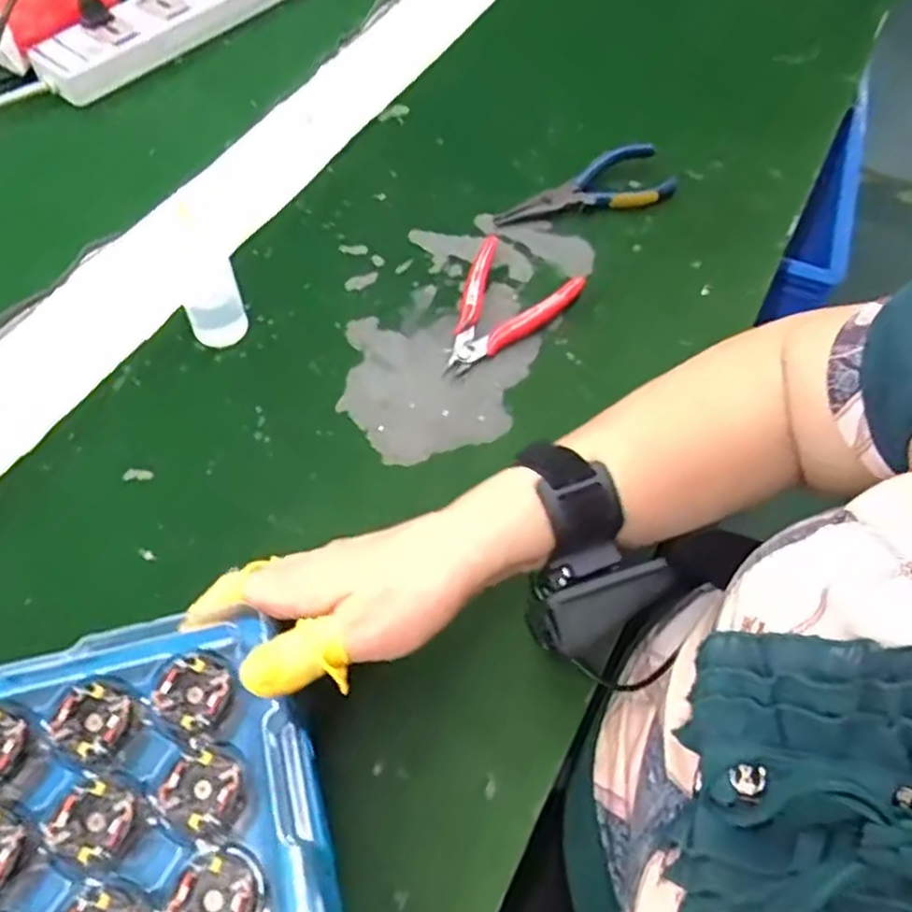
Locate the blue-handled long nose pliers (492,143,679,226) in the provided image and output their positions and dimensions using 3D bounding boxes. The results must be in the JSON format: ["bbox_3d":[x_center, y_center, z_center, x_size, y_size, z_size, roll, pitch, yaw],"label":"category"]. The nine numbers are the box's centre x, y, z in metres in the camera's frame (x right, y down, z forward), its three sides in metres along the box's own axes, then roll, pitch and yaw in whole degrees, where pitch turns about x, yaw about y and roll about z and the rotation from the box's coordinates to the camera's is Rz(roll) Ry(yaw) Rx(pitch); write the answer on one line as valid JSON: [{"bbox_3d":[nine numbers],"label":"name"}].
[{"bbox_3d":[0.099,-0.217,0.568,0.146,0.019,0.055,-10,60,-10],"label":"blue-handled long nose pliers"}]

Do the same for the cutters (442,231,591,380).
[{"bbox_3d":[0.030,-0.101,0.497,0.078,0.014,0.116,29,61,14],"label":"cutters"}]

